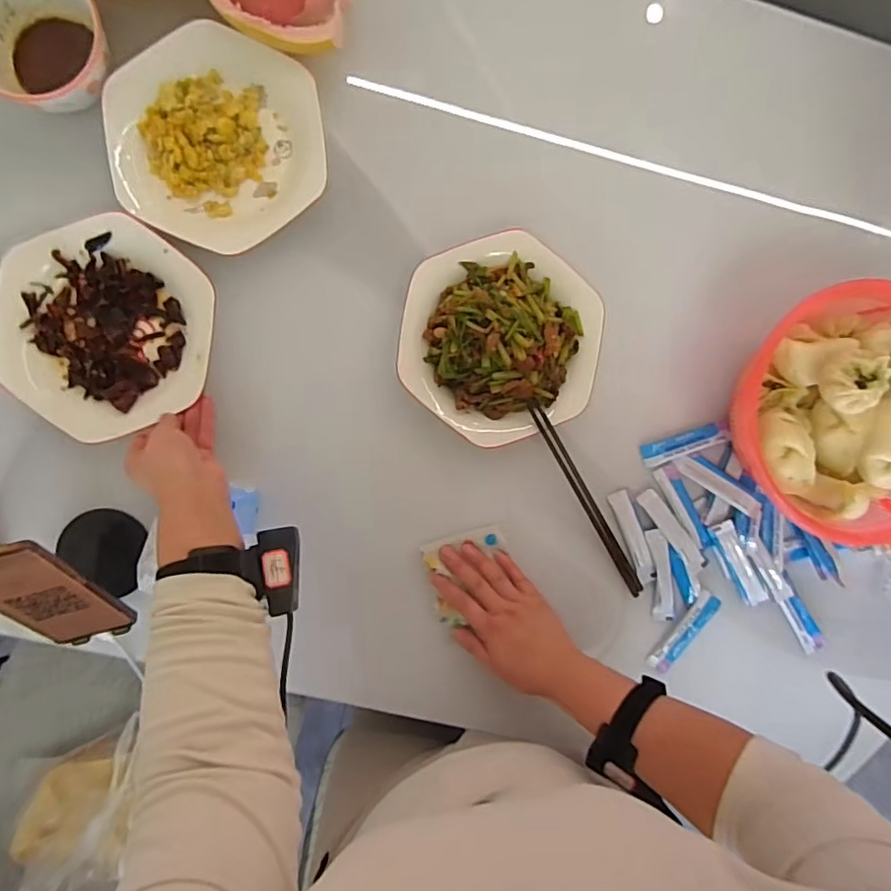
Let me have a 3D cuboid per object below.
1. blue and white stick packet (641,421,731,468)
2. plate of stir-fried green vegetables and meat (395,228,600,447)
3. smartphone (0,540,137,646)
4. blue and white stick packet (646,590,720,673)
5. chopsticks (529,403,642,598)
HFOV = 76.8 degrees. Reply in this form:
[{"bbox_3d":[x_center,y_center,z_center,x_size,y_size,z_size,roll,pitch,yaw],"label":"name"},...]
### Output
[{"bbox_3d":[0.266,-0.001,0.621,0.096,0.014,0.025,-18,94,-4],"label":"blue and white stick packet"},{"bbox_3d":[0.057,-0.108,0.576,0.204,0.072,0.198,0,92,-5],"label":"plate of stir-fried green vegetables and meat"},{"bbox_3d":[-0.334,0.129,0.473,0.073,0.170,0.014,-15,51,-4],"label":"smartphone"},{"bbox_3d":[0.267,0.209,0.625,0.024,0.008,0.103,37,89,-6],"label":"blue and white stick packet"},{"bbox_3d":[0.152,0.060,0.599,0.014,0.027,0.244,-32,95,-3],"label":"chopsticks"}]

